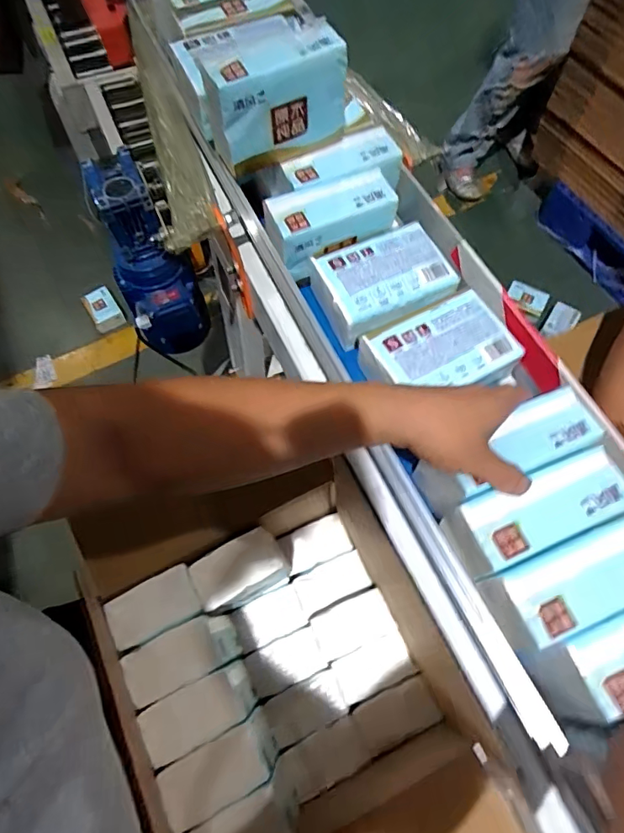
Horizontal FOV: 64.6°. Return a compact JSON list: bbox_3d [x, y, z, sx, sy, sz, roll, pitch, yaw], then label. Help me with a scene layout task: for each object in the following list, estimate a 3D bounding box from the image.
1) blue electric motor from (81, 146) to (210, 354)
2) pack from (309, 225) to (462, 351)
[{"bbox_3d":[-0.258,-0.245,0.792,0.124,0.299,0.116,-25,39,-12],"label":"blue electric motor"},{"bbox_3d":[0.066,-0.128,0.483,0.132,0.043,0.091,-20,67,-10],"label":"pack"}]

